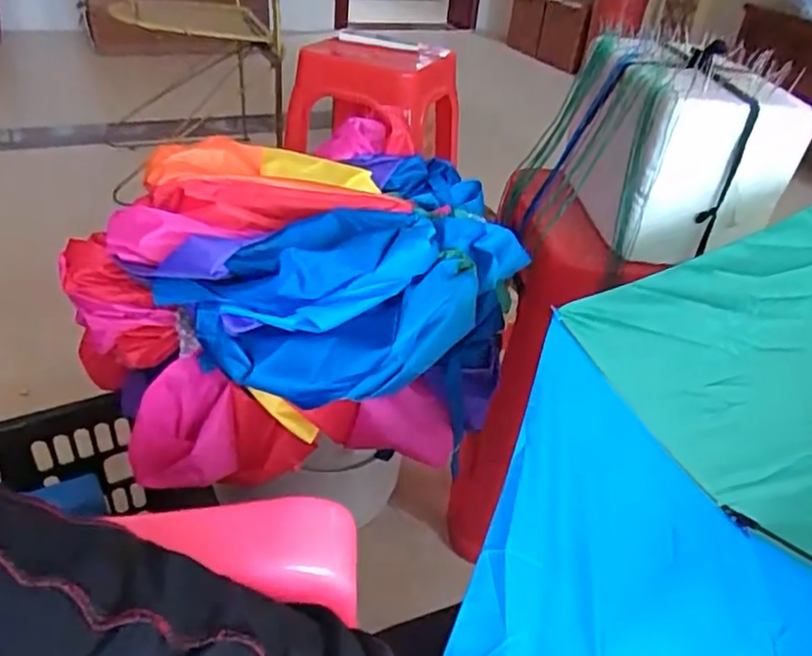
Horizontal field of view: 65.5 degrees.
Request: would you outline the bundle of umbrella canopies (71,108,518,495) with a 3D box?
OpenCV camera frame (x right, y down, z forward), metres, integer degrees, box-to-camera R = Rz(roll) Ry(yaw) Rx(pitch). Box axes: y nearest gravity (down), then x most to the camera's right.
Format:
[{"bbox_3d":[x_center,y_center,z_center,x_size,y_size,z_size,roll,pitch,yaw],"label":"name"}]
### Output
[{"bbox_3d":[-0.112,-0.048,0.744,0.489,0.221,0.388,-11,40,-23],"label":"bundle of umbrella canopies"}]

